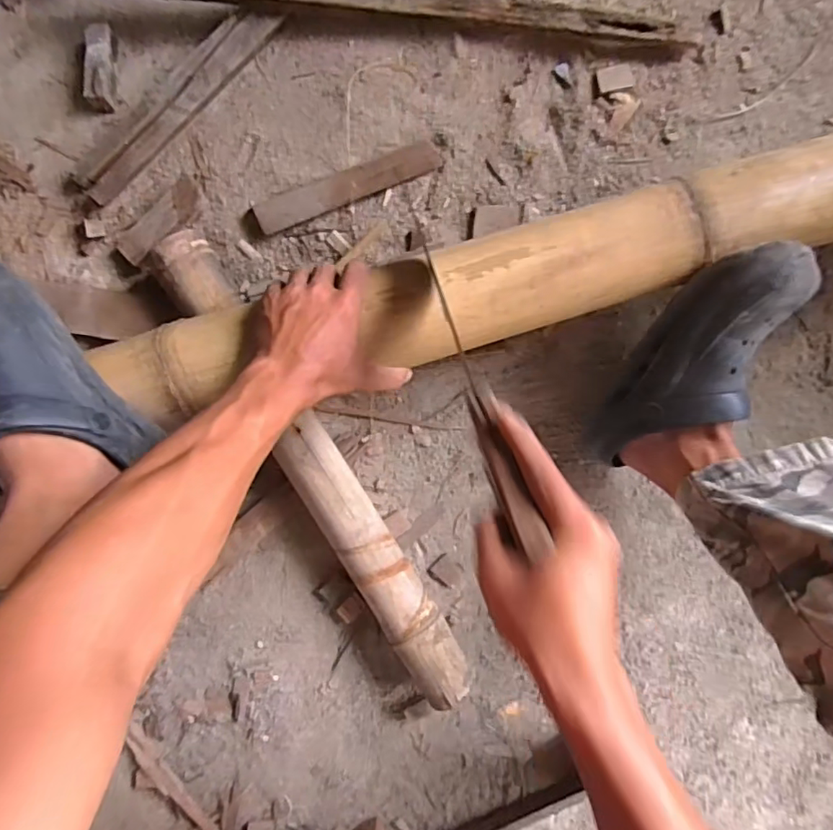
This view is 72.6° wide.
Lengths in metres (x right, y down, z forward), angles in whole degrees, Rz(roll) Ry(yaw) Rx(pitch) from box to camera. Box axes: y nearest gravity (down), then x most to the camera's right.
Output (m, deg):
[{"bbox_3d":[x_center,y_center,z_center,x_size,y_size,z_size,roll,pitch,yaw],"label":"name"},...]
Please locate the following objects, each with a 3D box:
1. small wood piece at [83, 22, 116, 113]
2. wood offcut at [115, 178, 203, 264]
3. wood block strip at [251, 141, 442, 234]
[{"bbox_3d":[-0.332,-0.365,0.599,0.025,0.033,0.082,2,89,0],"label":"small wood piece"},{"bbox_3d":[-0.273,-0.207,0.602,0.107,0.014,0.037,-40,92,2],"label":"wood offcut"},{"bbox_3d":[-0.074,-0.250,0.621,0.208,0.013,0.035,-24,117,-4],"label":"wood block strip"}]

